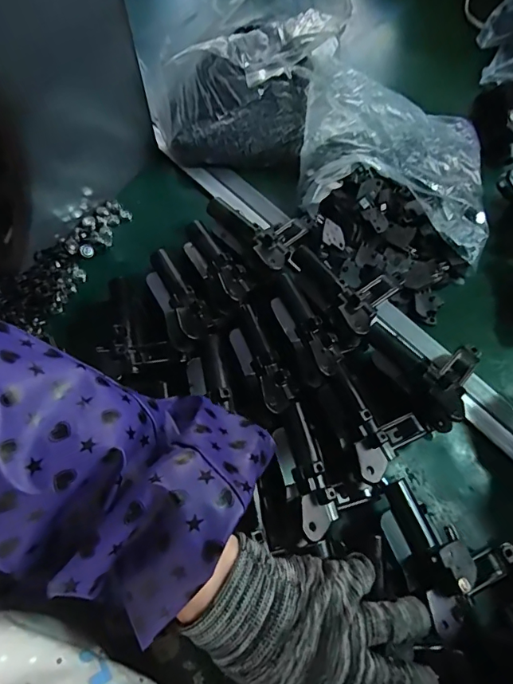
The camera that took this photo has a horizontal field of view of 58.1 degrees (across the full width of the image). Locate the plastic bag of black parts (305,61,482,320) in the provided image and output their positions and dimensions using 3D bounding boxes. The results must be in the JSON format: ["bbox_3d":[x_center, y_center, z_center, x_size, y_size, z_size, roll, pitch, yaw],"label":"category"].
[{"bbox_3d":[0.131,-0.146,0.438,0.177,0.064,0.238,6,67,1],"label":"plastic bag of black parts"}]

